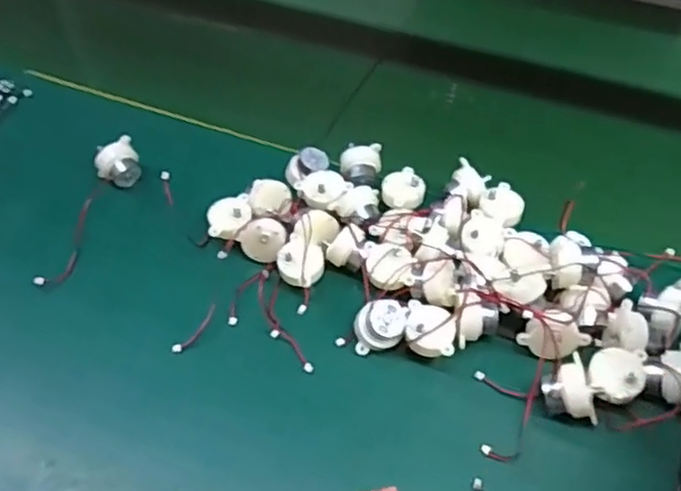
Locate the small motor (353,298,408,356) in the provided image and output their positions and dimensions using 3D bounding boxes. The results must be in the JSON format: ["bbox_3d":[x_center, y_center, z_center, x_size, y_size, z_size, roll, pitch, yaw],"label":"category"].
[{"bbox_3d":[0.026,0.054,0.441,0.033,0.025,0.033,-5,78,-6],"label":"small motor"}]

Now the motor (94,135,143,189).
[{"bbox_3d":[-0.184,-0.069,0.547,0.033,0.031,0.025,-18,50,-15],"label":"motor"}]

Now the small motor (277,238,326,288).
[{"bbox_3d":[-0.028,0.015,0.472,0.032,0.024,0.032,-5,66,11],"label":"small motor"}]

